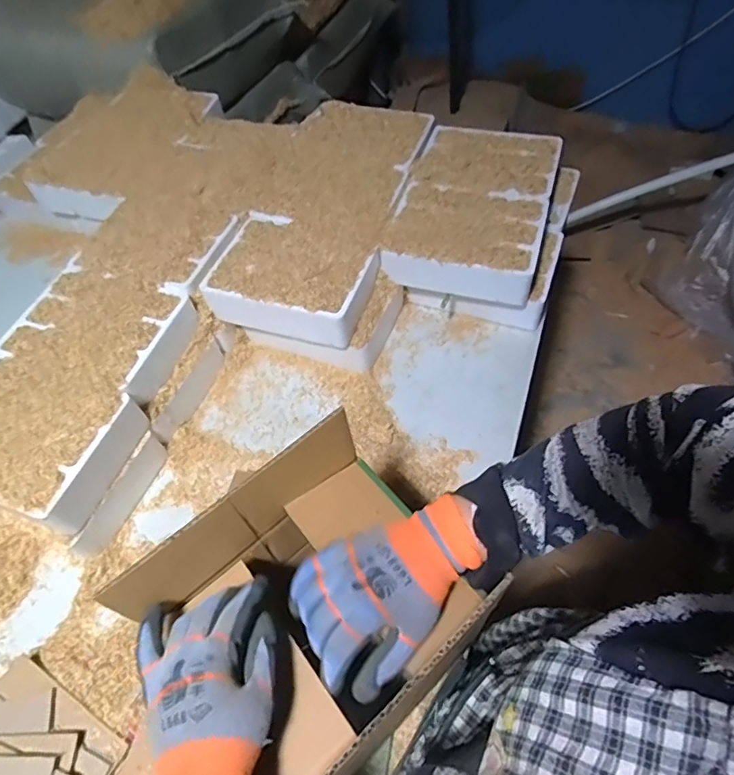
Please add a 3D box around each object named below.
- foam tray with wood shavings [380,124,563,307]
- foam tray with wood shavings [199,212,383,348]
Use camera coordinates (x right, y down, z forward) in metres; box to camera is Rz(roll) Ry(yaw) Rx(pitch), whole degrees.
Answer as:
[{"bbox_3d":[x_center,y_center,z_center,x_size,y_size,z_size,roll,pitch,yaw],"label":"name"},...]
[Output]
[{"bbox_3d":[0.192,-0.321,0.894,0.241,0.071,0.366,13,59,13],"label":"foam tray with wood shavings"},{"bbox_3d":[-0.115,-0.179,0.820,0.238,0.059,0.194,15,60,14],"label":"foam tray with wood shavings"}]

